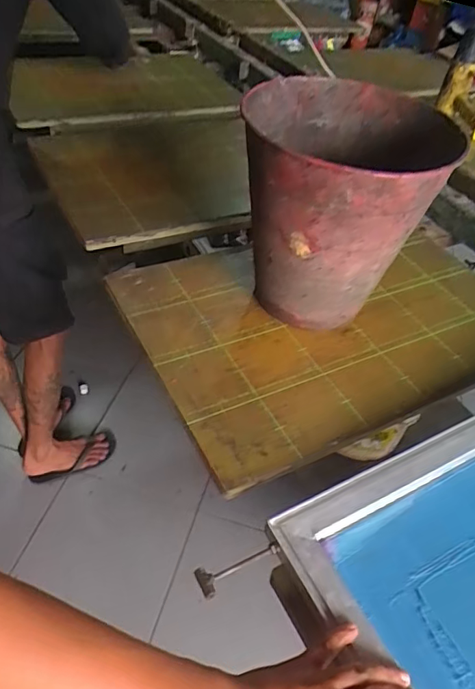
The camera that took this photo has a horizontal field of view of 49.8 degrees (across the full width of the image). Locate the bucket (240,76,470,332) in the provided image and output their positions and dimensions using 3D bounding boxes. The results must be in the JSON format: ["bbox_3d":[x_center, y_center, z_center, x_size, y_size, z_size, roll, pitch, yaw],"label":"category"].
[{"bbox_3d":[0.123,-0.174,0.696,0.256,0.270,0.283,15,46,8],"label":"bucket"}]

